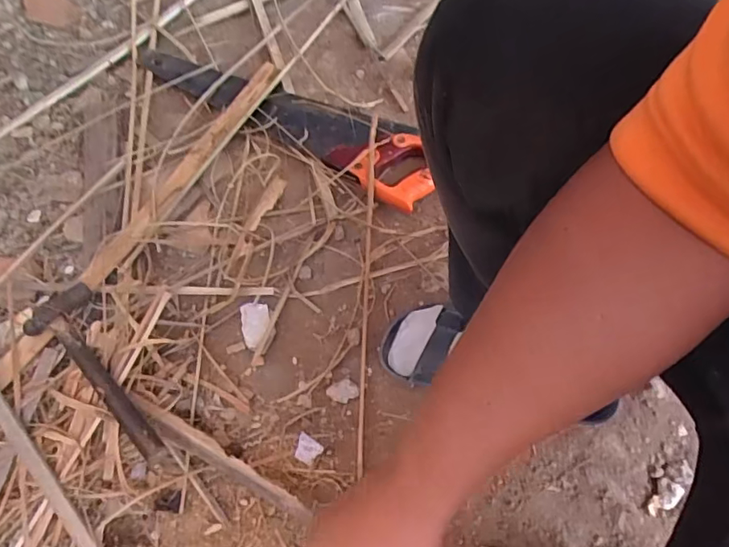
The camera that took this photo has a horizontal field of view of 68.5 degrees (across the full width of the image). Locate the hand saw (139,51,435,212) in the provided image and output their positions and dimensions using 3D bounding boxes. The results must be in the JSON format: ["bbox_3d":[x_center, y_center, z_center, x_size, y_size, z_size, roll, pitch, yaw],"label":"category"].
[{"bbox_3d":[-0.150,-0.235,0.787,0.456,0.033,0.132,19,66,11],"label":"hand saw"}]

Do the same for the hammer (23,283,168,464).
[{"bbox_3d":[-0.278,0.098,0.580,0.253,0.046,0.074,39,71,18],"label":"hammer"}]

